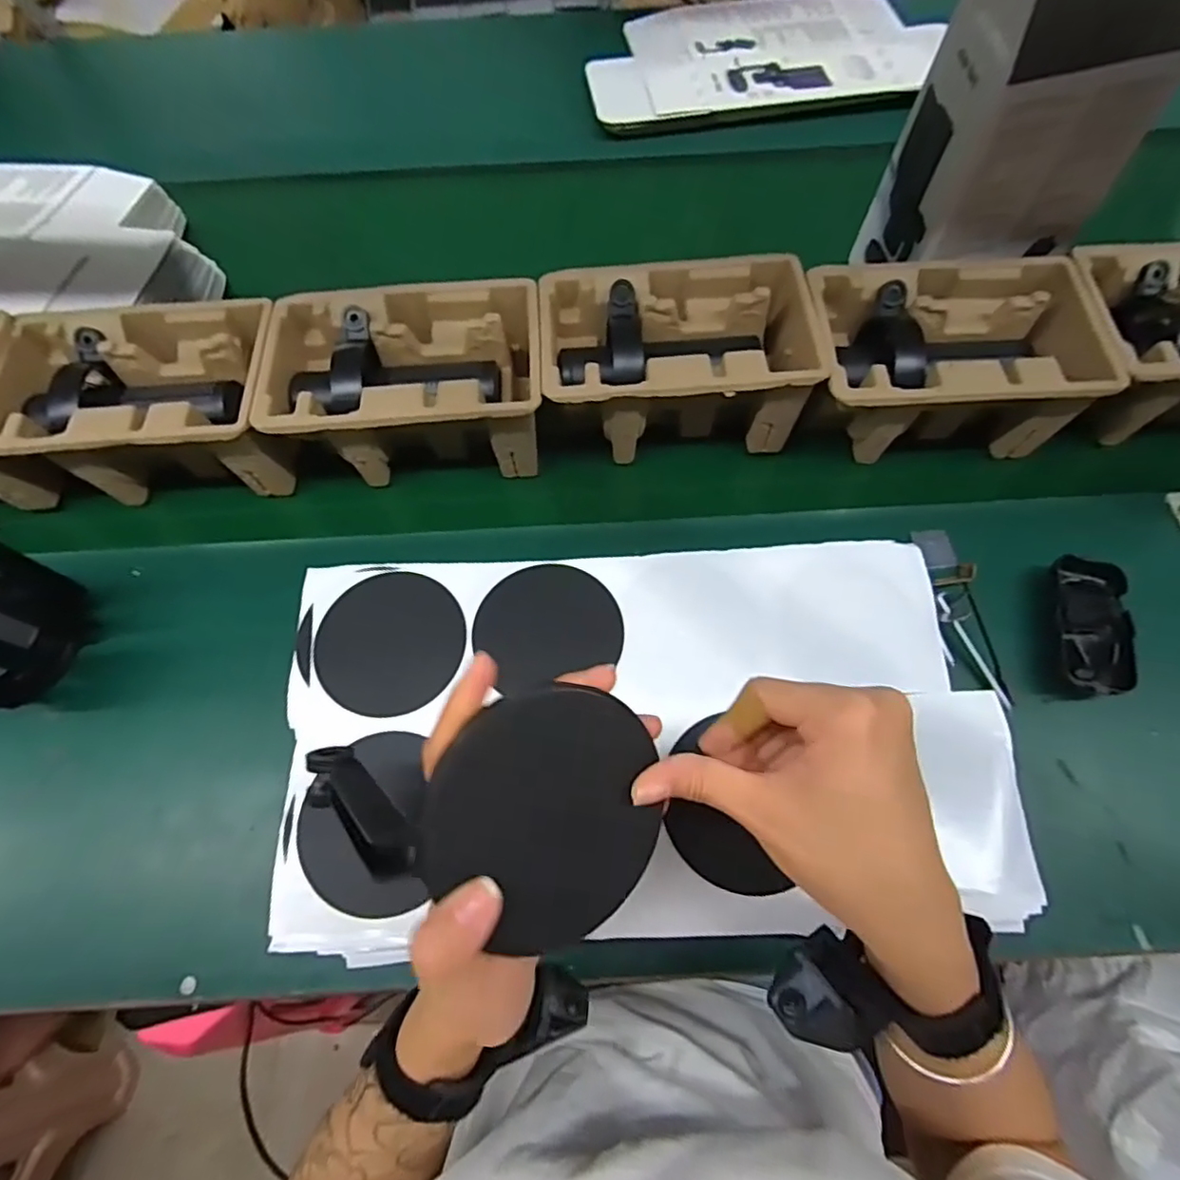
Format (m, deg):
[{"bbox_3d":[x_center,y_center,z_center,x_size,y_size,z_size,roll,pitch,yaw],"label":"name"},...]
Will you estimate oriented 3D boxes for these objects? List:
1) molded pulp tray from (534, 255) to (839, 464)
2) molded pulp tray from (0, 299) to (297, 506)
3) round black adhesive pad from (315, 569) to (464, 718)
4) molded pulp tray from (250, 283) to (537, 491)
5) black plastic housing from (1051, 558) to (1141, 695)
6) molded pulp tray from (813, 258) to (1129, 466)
[{"bbox_3d":[0.073,-0.205,0.555,0.220,0.093,0.140,-5,68,0],"label":"molded pulp tray"},{"bbox_3d":[-0.379,-0.162,0.554,0.221,0.102,0.143,-4,68,0],"label":"molded pulp tray"},{"bbox_3d":[-0.129,0.033,0.402,0.091,0.004,0.095,-1,68,1],"label":"round black adhesive pad"},{"bbox_3d":[-0.153,-0.180,0.552,0.221,0.100,0.139,-5,68,0],"label":"molded pulp tray"},{"bbox_3d":[0.391,0.028,0.486,0.053,0.026,0.109,11,69,6],"label":"black plastic housing"},{"bbox_3d":[0.300,-0.202,0.547,0.221,0.095,0.155,-2,68,1],"label":"molded pulp tray"}]

